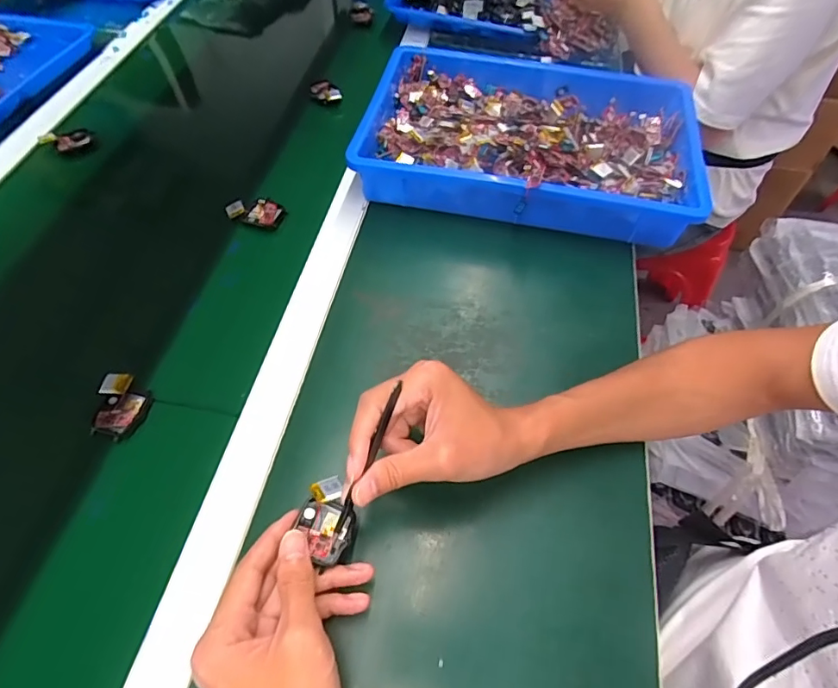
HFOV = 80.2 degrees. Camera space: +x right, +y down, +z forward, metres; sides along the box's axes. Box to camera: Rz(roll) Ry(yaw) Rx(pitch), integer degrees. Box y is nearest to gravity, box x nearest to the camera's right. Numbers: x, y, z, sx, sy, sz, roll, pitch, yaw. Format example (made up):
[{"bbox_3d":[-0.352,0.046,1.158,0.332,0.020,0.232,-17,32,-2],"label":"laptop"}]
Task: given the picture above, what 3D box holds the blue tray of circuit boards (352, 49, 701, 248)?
[{"bbox_3d":[0.127,-0.238,0.593,0.384,0.074,0.247,9,57,6],"label":"blue tray of circuit boards"}]

